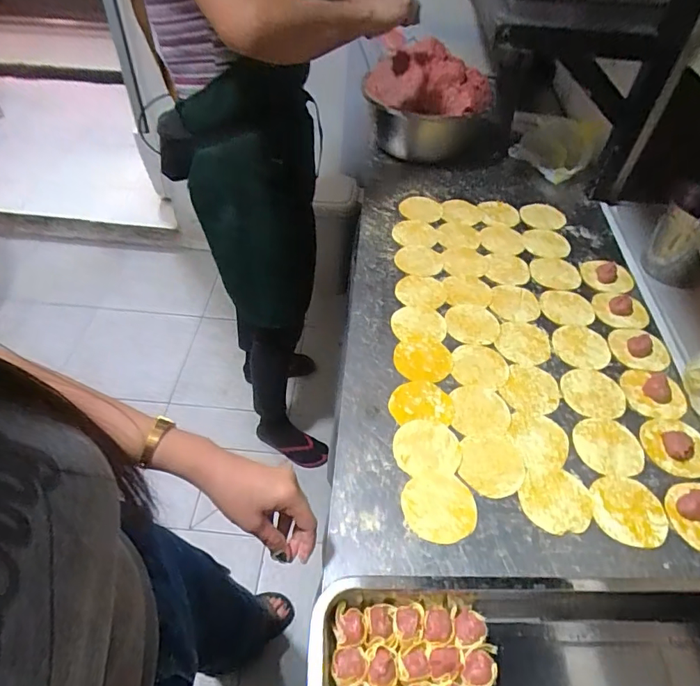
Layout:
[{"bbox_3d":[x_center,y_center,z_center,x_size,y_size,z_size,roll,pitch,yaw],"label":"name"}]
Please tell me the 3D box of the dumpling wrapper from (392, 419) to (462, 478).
[{"bbox_3d":[0.096,0.129,0.602,0.082,0.004,0.075,2,49,-2],"label":"dumpling wrapper"}]

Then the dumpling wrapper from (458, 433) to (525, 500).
[{"bbox_3d":[0.175,0.149,0.592,0.077,0.004,0.084,11,49,5],"label":"dumpling wrapper"}]

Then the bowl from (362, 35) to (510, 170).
[{"bbox_3d":[0.163,-0.517,1.038,0.245,0.208,0.254,4,49,0],"label":"bowl"}]

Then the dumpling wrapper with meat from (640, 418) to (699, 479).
[{"bbox_3d":[0.422,0.128,0.614,0.091,0.016,0.081,-24,55,-22],"label":"dumpling wrapper with meat"}]

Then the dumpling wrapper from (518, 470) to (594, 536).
[{"bbox_3d":[0.242,0.186,0.565,0.084,0.004,0.073,-1,49,-5],"label":"dumpling wrapper"}]

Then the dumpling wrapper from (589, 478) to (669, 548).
[{"bbox_3d":[0.325,0.196,0.562,0.082,0.004,0.081,3,48,-3],"label":"dumpling wrapper"}]

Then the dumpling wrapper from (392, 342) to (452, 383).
[{"bbox_3d":[0.106,0.028,0.694,0.083,0.004,0.071,1,49,-3],"label":"dumpling wrapper"}]

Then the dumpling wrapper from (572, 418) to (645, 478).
[{"bbox_3d":[0.330,0.132,0.614,0.084,0.004,0.079,2,49,-2],"label":"dumpling wrapper"}]

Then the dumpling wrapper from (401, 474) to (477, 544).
[{"bbox_3d":[0.102,0.189,0.552,0.083,0.004,0.078,2,48,-2],"label":"dumpling wrapper"}]

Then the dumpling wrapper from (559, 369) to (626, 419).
[{"bbox_3d":[0.338,0.070,0.670,0.083,0.004,0.080,1,50,-1],"label":"dumpling wrapper"}]

